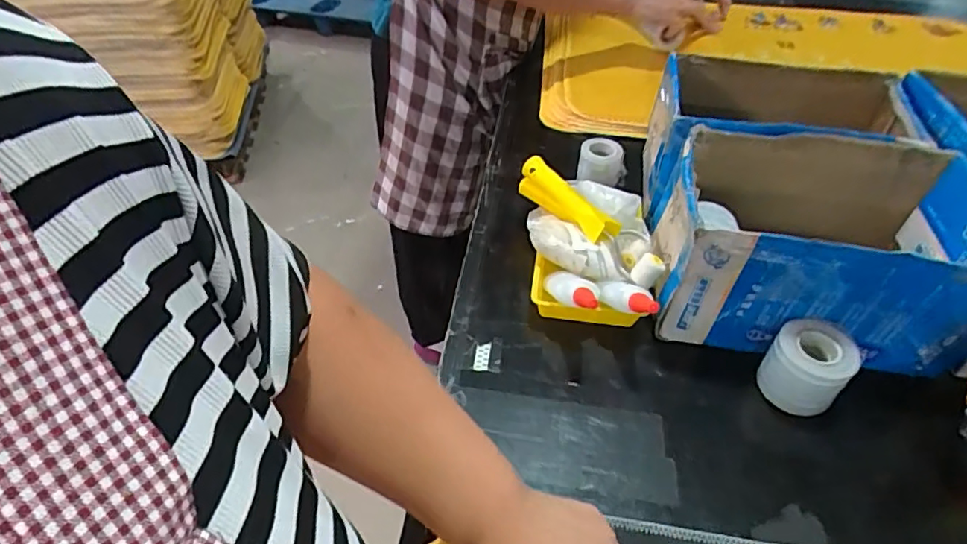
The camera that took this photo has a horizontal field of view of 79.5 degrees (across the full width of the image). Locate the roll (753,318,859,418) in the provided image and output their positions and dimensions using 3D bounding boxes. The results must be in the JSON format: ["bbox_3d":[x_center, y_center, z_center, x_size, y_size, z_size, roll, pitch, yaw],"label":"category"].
[{"bbox_3d":[0.297,0.091,0.538,0.065,0.077,0.062,1,44,-1],"label":"roll"}]

